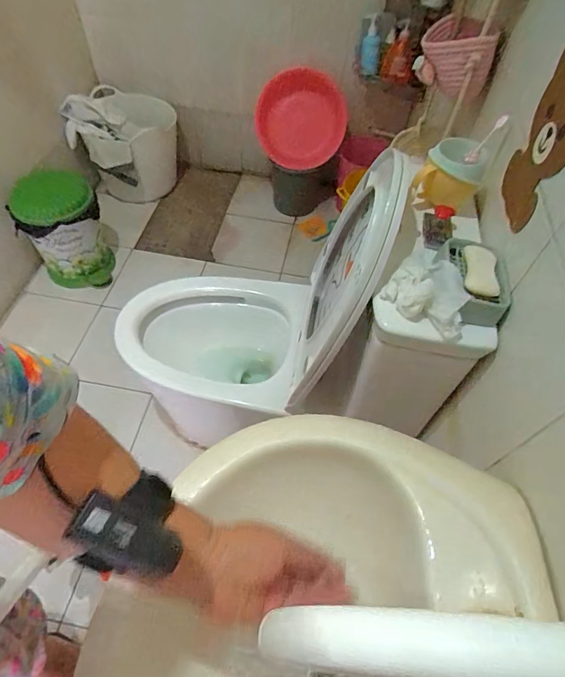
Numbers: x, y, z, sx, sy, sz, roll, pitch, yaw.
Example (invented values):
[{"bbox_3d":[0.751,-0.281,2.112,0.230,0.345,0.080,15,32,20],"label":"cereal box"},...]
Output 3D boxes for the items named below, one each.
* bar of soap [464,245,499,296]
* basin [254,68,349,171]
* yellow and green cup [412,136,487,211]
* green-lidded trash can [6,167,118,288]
[{"bbox_3d":[0.277,-0.096,0.592,0.045,0.018,0.098,9,59,4],"label":"bar of soap"},{"bbox_3d":[0.052,-0.869,1.683,0.392,0.382,0.112,17,60,9],"label":"basin"},{"bbox_3d":[0.271,-0.259,0.686,0.089,0.095,0.090,1,59,-1],"label":"yellow and green cup"},{"bbox_3d":[-0.763,-0.372,1.480,0.282,0.346,0.228,-2,59,-2],"label":"green-lidded trash can"}]

